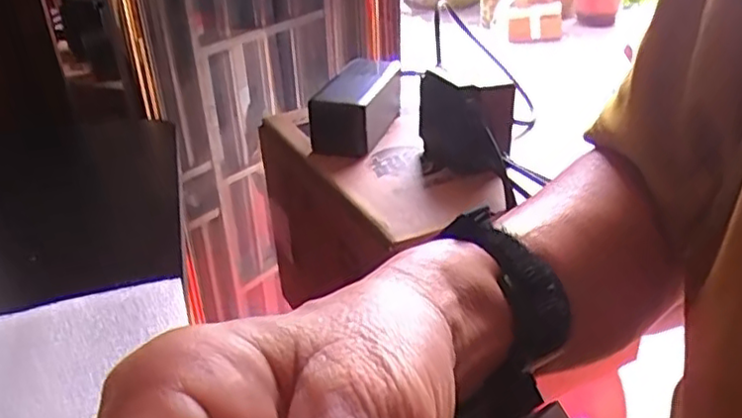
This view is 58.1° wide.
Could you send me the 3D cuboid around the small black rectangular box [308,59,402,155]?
[{"bbox_3d":[-0.010,-0.097,0.616,0.056,0.055,0.137,7,31,16],"label":"small black rectangular box"}]

